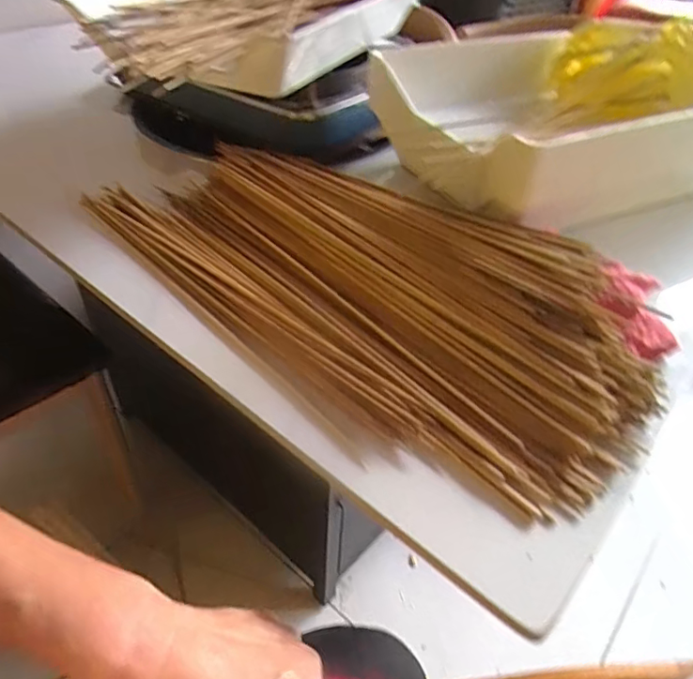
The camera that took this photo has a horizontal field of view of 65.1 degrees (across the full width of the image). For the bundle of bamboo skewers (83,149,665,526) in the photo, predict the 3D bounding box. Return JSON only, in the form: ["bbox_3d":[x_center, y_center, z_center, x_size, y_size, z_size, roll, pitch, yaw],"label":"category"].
[{"bbox_3d":[0.008,-0.055,0.434,0.455,0.031,0.195,34,68,29],"label":"bundle of bamboo skewers"}]

